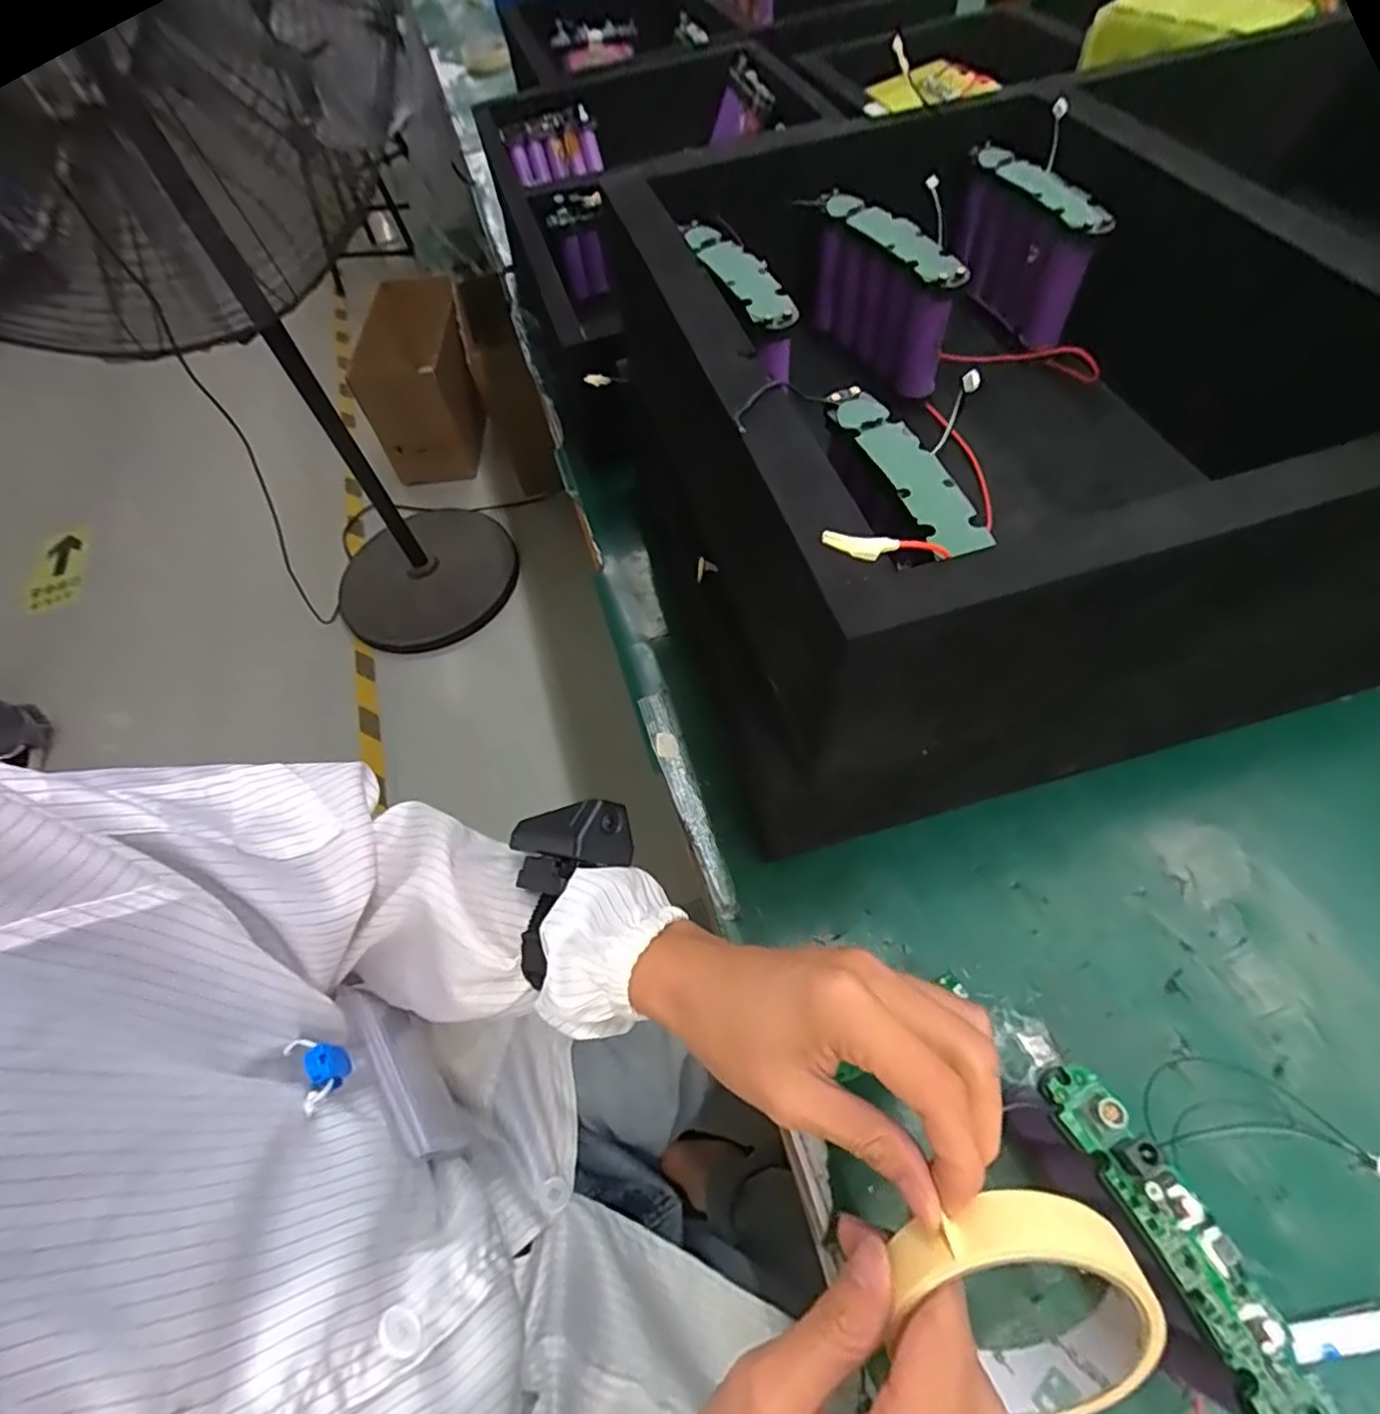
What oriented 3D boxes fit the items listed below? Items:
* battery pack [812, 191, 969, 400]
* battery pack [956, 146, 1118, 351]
[{"bbox_3d":[0.115,-0.241,0.388,0.023,0.074,0.101,-29,61,-11],"label":"battery pack"},{"bbox_3d":[0.202,-0.278,0.397,0.022,0.070,0.100,-22,59,-7],"label":"battery pack"}]

